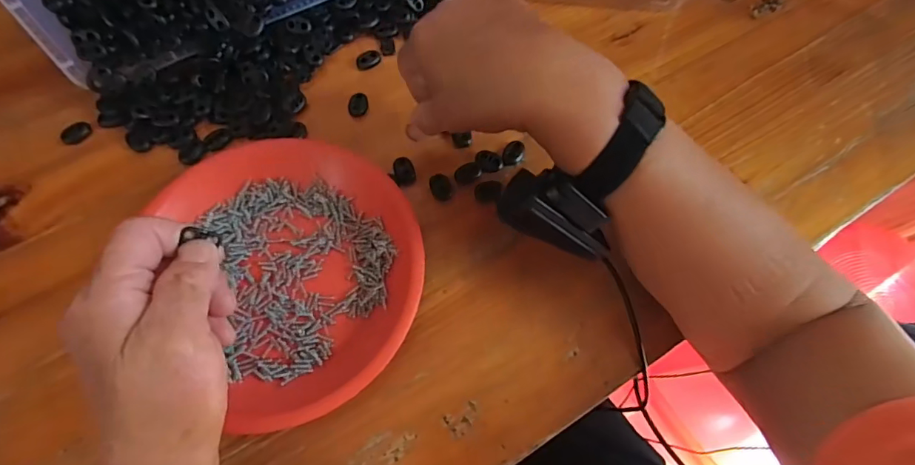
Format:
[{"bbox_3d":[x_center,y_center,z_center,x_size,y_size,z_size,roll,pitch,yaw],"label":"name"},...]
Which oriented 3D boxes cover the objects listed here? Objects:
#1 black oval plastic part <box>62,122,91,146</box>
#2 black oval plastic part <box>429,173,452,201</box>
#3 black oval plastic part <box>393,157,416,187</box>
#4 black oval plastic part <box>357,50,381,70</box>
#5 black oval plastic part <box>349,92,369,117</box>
[{"bbox_3d":[-0.302,-0.079,0.376,0.014,0.008,0.022,31,70,12],"label":"black oval plastic part"},{"bbox_3d":[-0.013,-0.034,0.362,0.016,0.010,0.019,-8,67,-5],"label":"black oval plastic part"},{"bbox_3d":[-0.041,-0.047,0.370,0.016,0.010,0.022,-15,68,-8],"label":"black oval plastic part"},{"bbox_3d":[-0.076,-0.148,0.407,0.020,0.013,0.008,-19,68,-9],"label":"black oval plastic part"},{"bbox_3d":[-0.082,-0.105,0.391,0.016,0.008,0.018,-11,67,-6],"label":"black oval plastic part"}]

